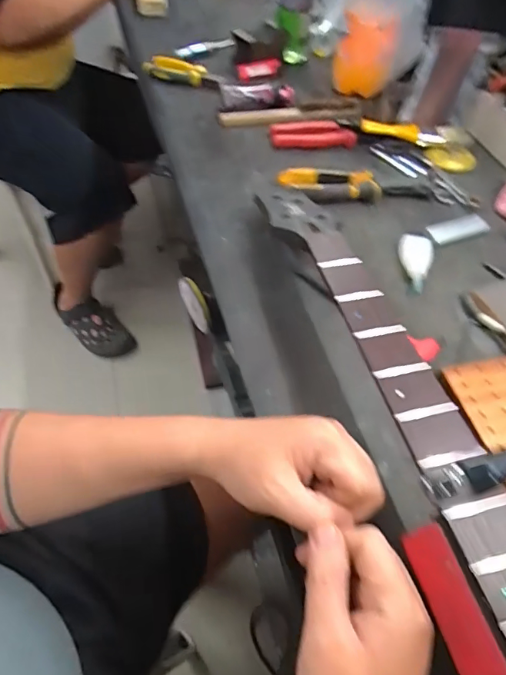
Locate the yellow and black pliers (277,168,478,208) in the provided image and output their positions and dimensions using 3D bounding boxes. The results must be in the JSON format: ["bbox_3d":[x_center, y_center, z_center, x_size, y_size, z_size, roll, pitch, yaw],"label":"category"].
[{"bbox_3d":[0.166,-0.201,0.622,0.255,0.027,0.064,-1,52,-4],"label":"yellow and black pliers"}]

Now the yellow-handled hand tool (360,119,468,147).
[{"bbox_3d":[0.244,-0.312,0.706,0.157,0.024,0.022,9,52,4],"label":"yellow-handled hand tool"}]

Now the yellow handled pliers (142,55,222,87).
[{"bbox_3d":[-0.124,-0.466,0.803,0.136,0.030,0.042,16,53,9],"label":"yellow handled pliers"}]

